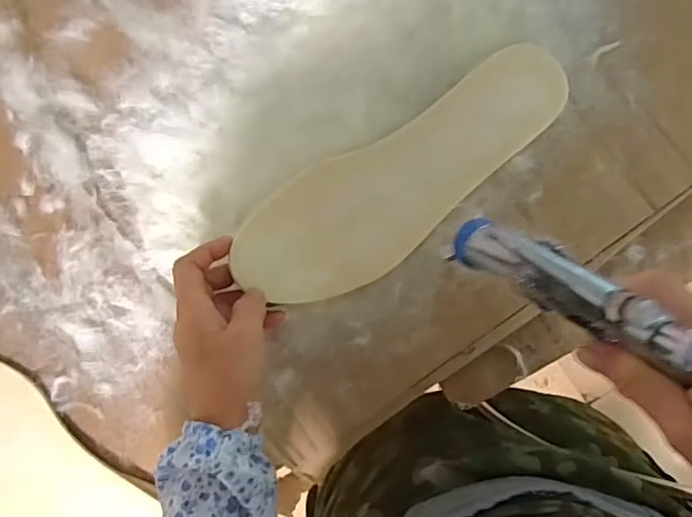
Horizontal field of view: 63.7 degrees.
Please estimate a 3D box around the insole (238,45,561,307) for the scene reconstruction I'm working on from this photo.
[{"bbox_3d":[0.044,-0.052,0.400,0.260,0.012,0.090,-31,102,2],"label":"insole"}]

